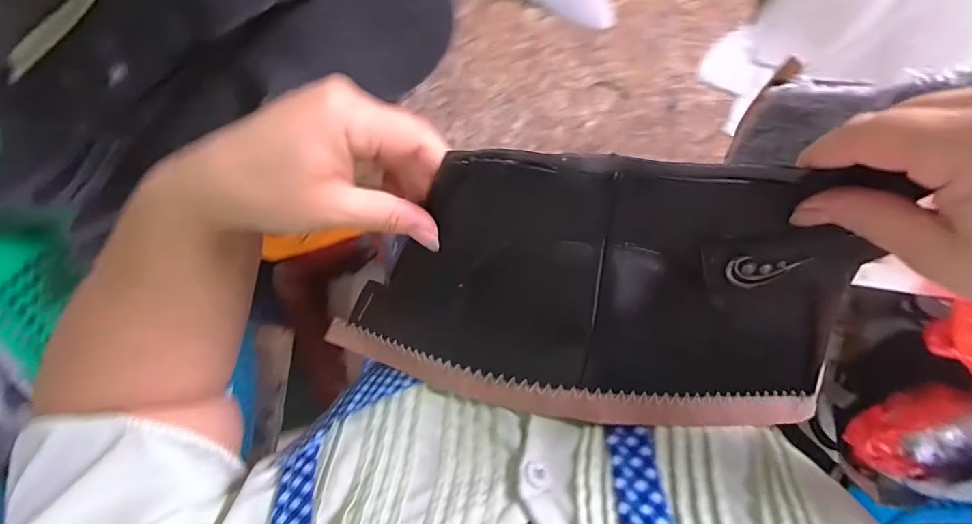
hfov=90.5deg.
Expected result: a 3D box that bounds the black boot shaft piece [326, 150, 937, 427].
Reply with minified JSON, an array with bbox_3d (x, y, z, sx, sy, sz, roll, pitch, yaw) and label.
[{"bbox_3d":[0.053,0.013,0.242,0.246,0.058,0.127,5,94,9],"label":"black boot shaft piece"}]

